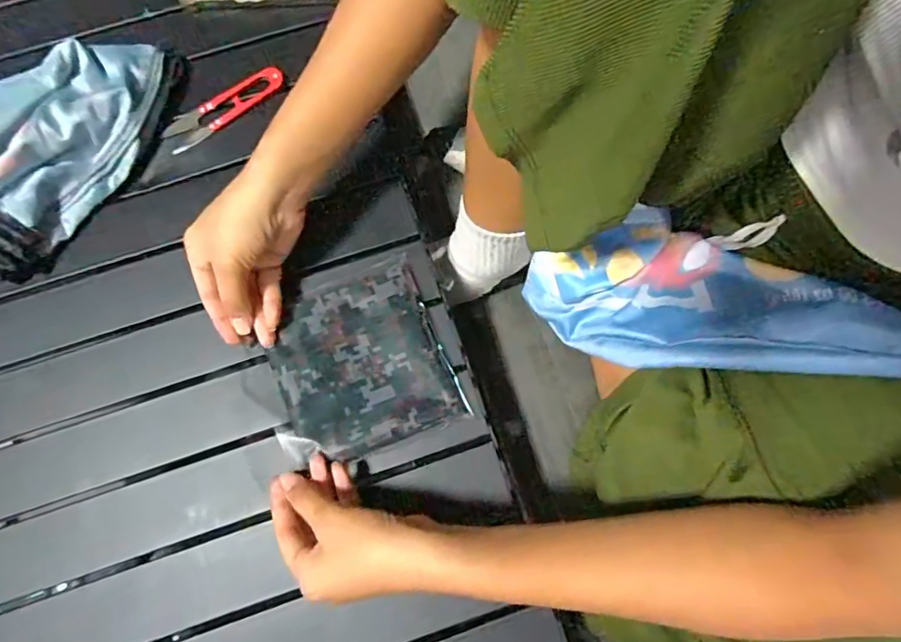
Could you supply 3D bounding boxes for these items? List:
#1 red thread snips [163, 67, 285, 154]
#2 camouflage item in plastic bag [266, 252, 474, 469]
[{"bbox_3d":[-0.202,-0.191,0.461,0.116,0.015,0.032,-28,77,-6],"label":"red thread snips"},{"bbox_3d":[-0.075,0.032,0.396,0.135,0.020,0.139,-22,77,-5],"label":"camouflage item in plastic bag"}]

